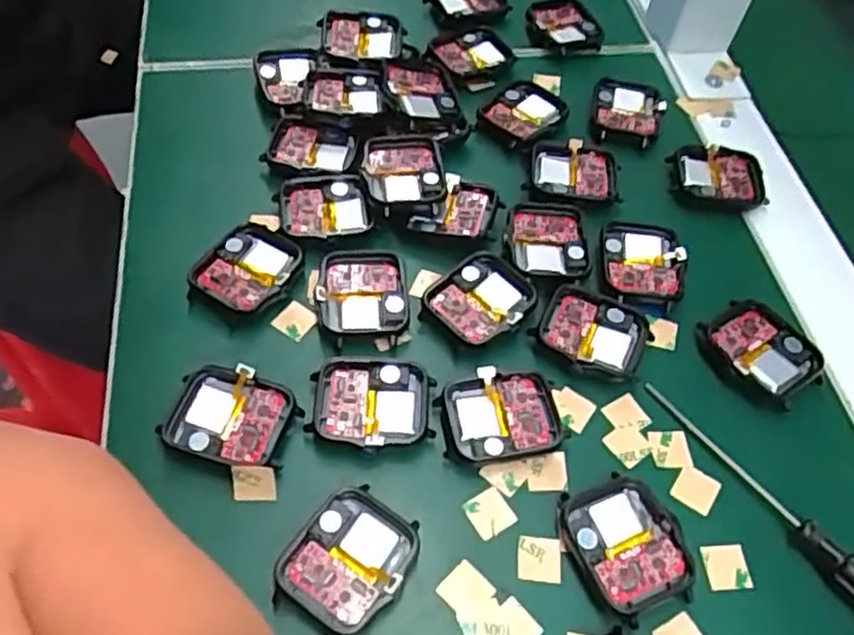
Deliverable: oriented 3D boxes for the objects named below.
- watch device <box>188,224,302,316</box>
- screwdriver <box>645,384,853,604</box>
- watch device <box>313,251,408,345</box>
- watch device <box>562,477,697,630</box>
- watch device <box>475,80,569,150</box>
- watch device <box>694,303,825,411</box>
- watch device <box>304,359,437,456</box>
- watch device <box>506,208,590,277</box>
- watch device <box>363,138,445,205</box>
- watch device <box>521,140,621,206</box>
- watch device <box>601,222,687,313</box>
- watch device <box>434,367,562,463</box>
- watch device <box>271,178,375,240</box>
[{"bbox_3d":[-0.077,-0.021,0.308,0.038,0.007,0.042,35,61,18],"label":"watch device"},{"bbox_3d":[0.133,0.072,0.262,0.010,0.013,0.131,-31,64,-22],"label":"screwdriver"},{"bbox_3d":[-0.027,-0.010,0.304,0.039,0.005,0.042,-1,57,-5],"label":"watch device"},{"bbox_3d":[0.071,0.081,0.254,0.037,0.010,0.046,-19,60,-16],"label":"watch device"},{"bbox_3d":[0.051,-0.109,0.378,0.035,0.006,0.045,40,62,20],"label":"watch device"},{"bbox_3d":[0.141,0.015,0.302,0.041,0.009,0.046,-27,62,-21],"label":"watch device"},{"bbox_3d":[-0.022,0.034,0.276,0.047,0.007,0.038,4,56,-2],"label":"watch device"},{"bbox_3d":[0.055,-0.036,0.328,0.036,0.004,0.042,3,56,-2],"label":"watch device"},{"bbox_3d":[-0.011,-0.069,0.337,0.035,0.011,0.039,-5,57,-8],"label":"watch device"},{"bbox_3d":[0.073,-0.072,0.355,0.044,0.008,0.036,8,56,1],"label":"watch device"},{"bbox_3d":[0.098,-0.025,0.323,0.037,0.005,0.043,8,56,1],"label":"watch device"},{"bbox_3d":[0.030,0.039,0.278,0.047,0.009,0.036,-8,57,-9],"label":"watch device"},{"bbox_3d":[-0.049,-0.049,0.333,0.041,0.013,0.036,-6,57,-8],"label":"watch device"}]

